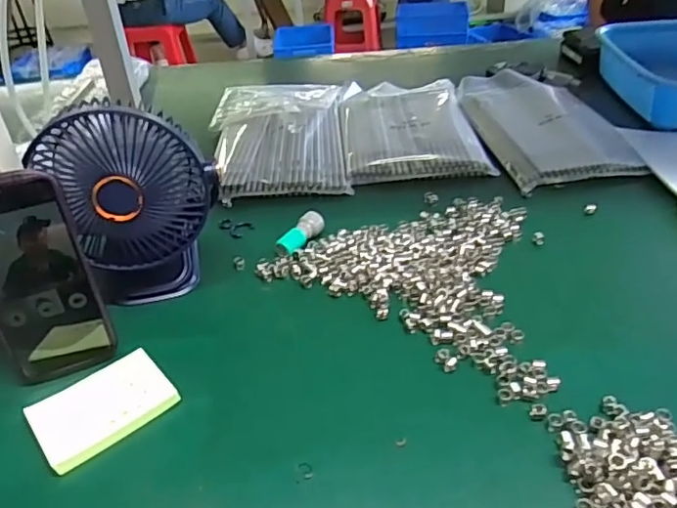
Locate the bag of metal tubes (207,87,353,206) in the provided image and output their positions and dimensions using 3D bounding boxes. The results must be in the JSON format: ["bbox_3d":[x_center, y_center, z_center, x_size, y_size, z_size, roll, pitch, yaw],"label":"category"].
[{"bbox_3d":[-0.080,-0.174,0.811,0.200,0.038,0.334,-6,35,-2],"label":"bag of metal tubes"}]

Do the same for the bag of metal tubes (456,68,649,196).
[{"bbox_3d":[0.278,-0.191,0.806,0.169,0.029,0.339,-4,35,0],"label":"bag of metal tubes"}]

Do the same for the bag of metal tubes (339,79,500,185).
[{"bbox_3d":[0.096,-0.196,0.835,0.180,0.027,0.328,-4,35,0],"label":"bag of metal tubes"}]

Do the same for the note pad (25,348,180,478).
[{"bbox_3d":[-0.176,0.115,0.432,0.094,0.011,0.068,-29,42,-30],"label":"note pad"}]

